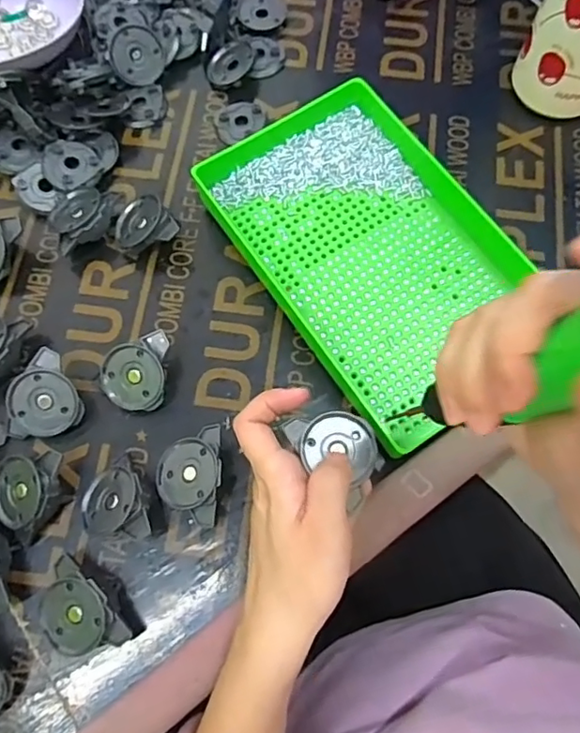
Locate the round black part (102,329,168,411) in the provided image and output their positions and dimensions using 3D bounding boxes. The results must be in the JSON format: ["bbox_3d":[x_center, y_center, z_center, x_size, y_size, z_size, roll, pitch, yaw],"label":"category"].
[{"bbox_3d":[-0.102,0.002,0.382,0.042,0.020,0.051,6,95,1],"label":"round black part"}]

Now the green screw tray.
[{"bbox_3d":[0.063,-0.088,0.411,0.162,0.029,0.248,-33,75,-10],"label":"green screw tray"}]

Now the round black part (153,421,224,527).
[{"bbox_3d":[-0.062,0.070,0.359,0.041,0.024,0.059,-6,72,-2],"label":"round black part"}]

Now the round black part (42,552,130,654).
[{"bbox_3d":[-0.122,0.142,0.333,0.041,0.017,0.058,-41,81,8],"label":"round black part"}]

